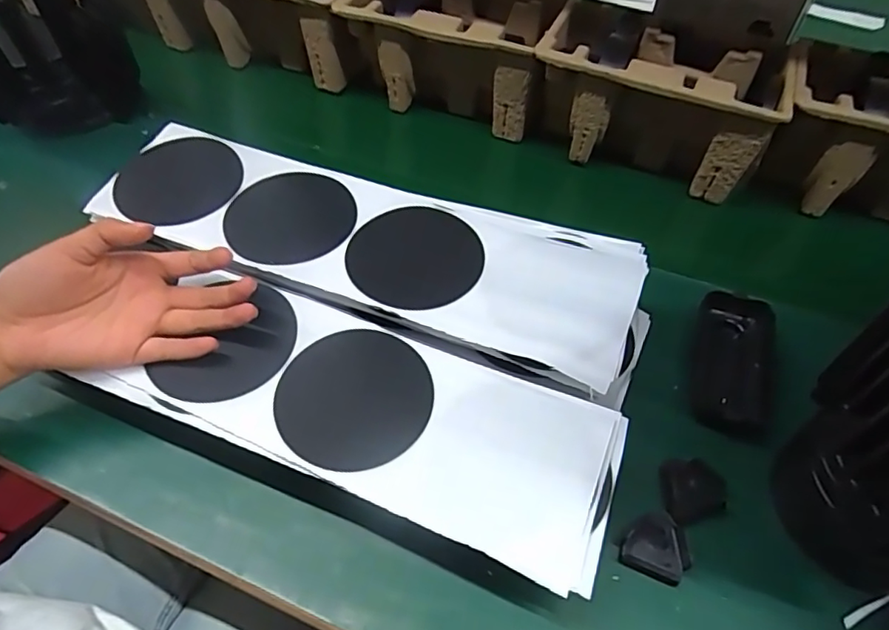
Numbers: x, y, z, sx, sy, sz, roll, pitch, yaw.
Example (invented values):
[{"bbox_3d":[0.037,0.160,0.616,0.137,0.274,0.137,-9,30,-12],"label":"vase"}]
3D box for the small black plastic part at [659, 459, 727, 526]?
[{"bbox_3d":[0.158,0.111,0.349,0.034,0.016,0.041,3,52,4],"label":"small black plastic part"}]

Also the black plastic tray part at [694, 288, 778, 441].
[{"bbox_3d":[0.214,0.036,0.407,0.052,0.019,0.113,14,54,12],"label":"black plastic tray part"}]

